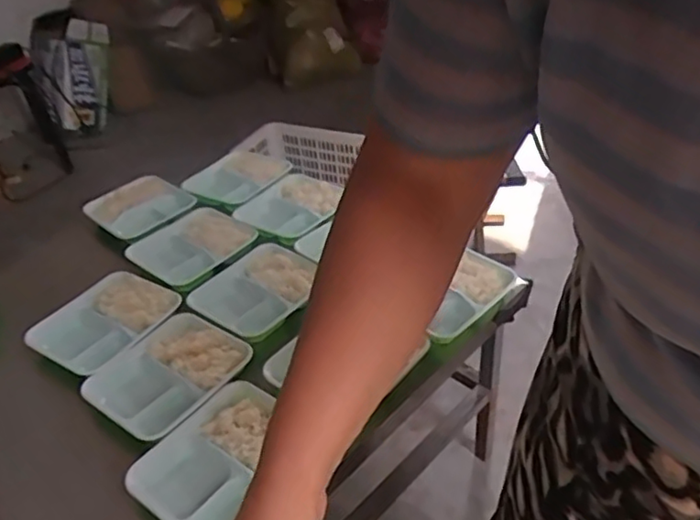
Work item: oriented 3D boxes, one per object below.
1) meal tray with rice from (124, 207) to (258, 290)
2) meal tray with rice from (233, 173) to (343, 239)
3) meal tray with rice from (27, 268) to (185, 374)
[{"bbox_3d":[-0.305,-0.034,1.207,0.177,0.035,0.223,19,44,29],"label":"meal tray with rice"},{"bbox_3d":[-0.121,-0.119,1.299,0.205,0.032,0.185,24,46,33],"label":"meal tray with rice"},{"bbox_3d":[-0.420,0.096,1.051,0.172,0.034,0.220,19,44,28],"label":"meal tray with rice"}]

